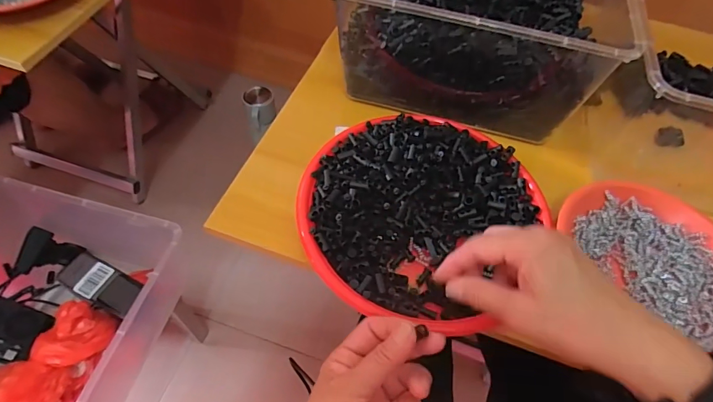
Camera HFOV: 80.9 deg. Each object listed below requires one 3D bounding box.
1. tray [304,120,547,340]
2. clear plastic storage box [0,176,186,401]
[{"bbox_3d":[0.056,0.004,0.407,0.207,0.035,0.227,2,56,-3],"label":"tray"},{"bbox_3d":[-0.418,0.153,0.576,0.298,0.168,0.331,14,56,5],"label":"clear plastic storage box"}]

